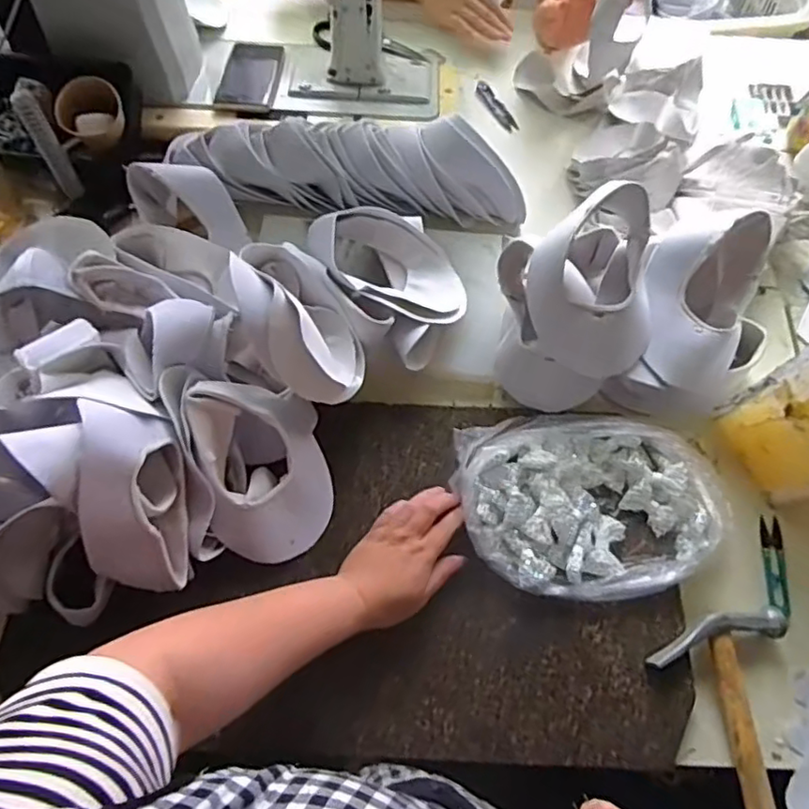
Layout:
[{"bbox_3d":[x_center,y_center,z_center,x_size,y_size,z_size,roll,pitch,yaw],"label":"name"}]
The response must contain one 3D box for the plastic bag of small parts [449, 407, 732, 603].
[{"bbox_3d":[0.192,0.092,0.613,0.263,0.042,0.188,-11,67,-7],"label":"plastic bag of small parts"}]

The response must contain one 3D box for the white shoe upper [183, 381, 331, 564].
[{"bbox_3d":[-0.133,0.062,0.586,0.115,0.108,0.159,-10,67,-7],"label":"white shoe upper"}]

